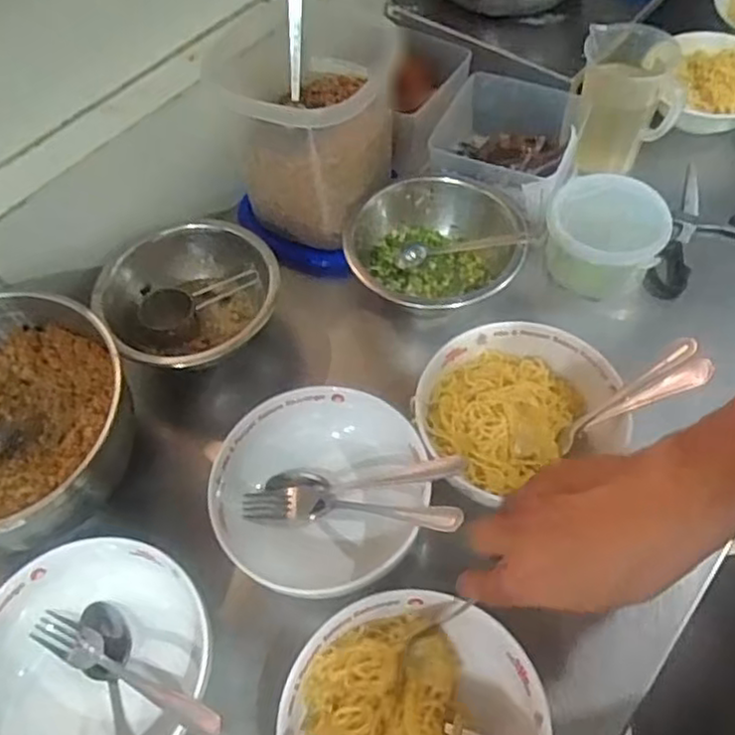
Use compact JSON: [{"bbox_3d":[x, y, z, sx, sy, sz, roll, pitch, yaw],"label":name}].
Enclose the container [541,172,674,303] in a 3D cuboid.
[{"bbox_3d":[0.236,-0.131,0.692,0.111,0.072,0.107,12,59,11],"label":"container"}]

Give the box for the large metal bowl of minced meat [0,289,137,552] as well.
[{"bbox_3d":[-0.292,0.046,0.560,0.184,0.111,0.197,-2,57,3],"label":"large metal bowl of minced meat"}]

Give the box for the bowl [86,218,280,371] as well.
[{"bbox_3d":[-0.169,-0.066,0.671,0.158,0.063,0.162,-2,57,3],"label":"bowl"}]

